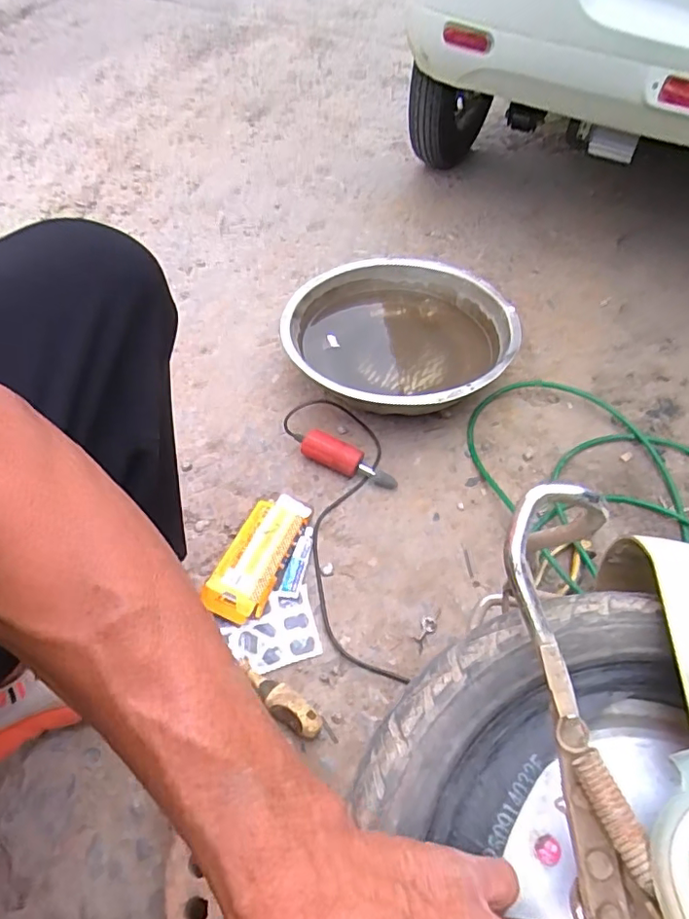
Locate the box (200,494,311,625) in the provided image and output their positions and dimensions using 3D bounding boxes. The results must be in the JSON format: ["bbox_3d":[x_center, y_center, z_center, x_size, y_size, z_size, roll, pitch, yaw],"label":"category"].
[{"bbox_3d":[-0.115,0.124,0.720,0.081,0.029,0.180,16,53,12],"label":"box"}]

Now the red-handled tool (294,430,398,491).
[{"bbox_3d":[0.002,-0.002,0.826,0.165,0.038,0.046,21,54,16],"label":"red-handled tool"}]

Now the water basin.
[{"bbox_3d":[0.091,-0.203,0.948,0.361,0.117,0.395,0,51,0],"label":"water basin"}]

